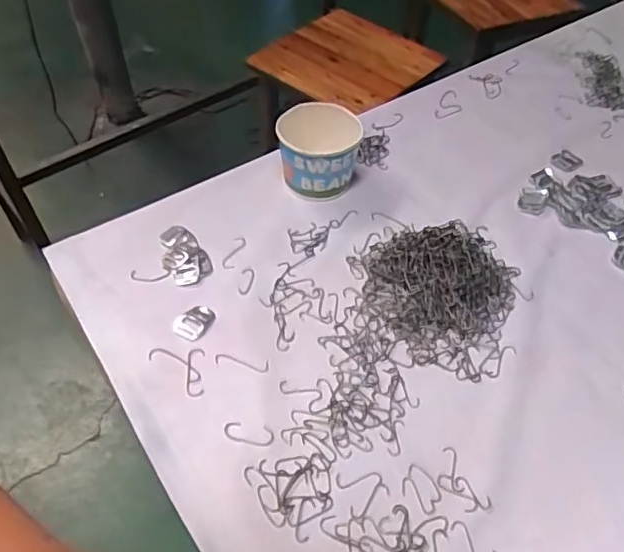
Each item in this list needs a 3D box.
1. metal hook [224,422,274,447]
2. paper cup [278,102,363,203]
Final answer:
[{"bbox_3d":[-0.053,0.132,0.471,0.042,0.004,0.018,7,51,4],"label":"metal hook"},{"bbox_3d":[0.008,-0.140,0.645,0.088,0.080,0.084,1,51,-1],"label":"paper cup"}]

